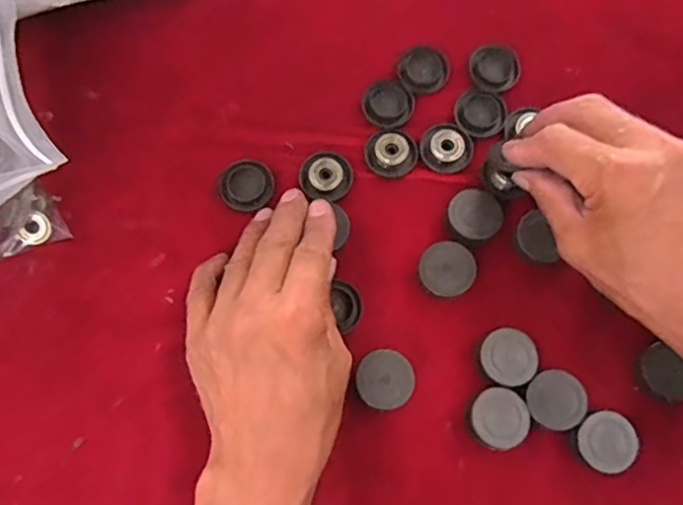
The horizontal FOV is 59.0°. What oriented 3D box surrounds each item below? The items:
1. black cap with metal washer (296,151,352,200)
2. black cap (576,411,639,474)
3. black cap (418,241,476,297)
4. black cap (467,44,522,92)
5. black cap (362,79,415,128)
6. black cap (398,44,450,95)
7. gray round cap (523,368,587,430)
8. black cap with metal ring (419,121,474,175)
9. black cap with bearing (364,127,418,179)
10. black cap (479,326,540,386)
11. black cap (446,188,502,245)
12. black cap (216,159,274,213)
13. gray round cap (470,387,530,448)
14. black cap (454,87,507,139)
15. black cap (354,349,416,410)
[{"bbox_3d":[-0.010,-0.047,0.378,0.032,0.007,0.030,0,76,0],"label":"black cap with metal washer"},{"bbox_3d":[0.146,0.105,0.335,0.031,0.014,0.031,0,76,0],"label":"black cap"},{"bbox_3d":[0.062,0.011,0.360,0.031,0.016,0.032,0,76,0],"label":"black cap"},{"bbox_3d":[0.100,-0.121,0.395,0.032,0.005,0.031,0,76,0],"label":"black cap"},{"bbox_3d":[0.031,-0.097,0.393,0.033,0.007,0.031,0,76,0],"label":"black cap"},{"bbox_3d":[0.054,-0.120,0.398,0.035,0.007,0.030,-33,78,-8],"label":"black cap"},{"bbox_3d":[0.120,0.083,0.342,0.032,0.011,0.032,0,76,0],"label":"gray round cap"},{"bbox_3d":[0.067,-0.067,0.385,0.032,0.006,0.033,0,76,0],"label":"black cap with metal ring"},{"bbox_3d":[0.032,-0.065,0.382,0.033,0.008,0.031,0,76,0],"label":"black cap with bearing"},{"bbox_3d":[0.095,0.061,0.349,0.032,0.013,0.032,0,76,0],"label":"black cap"},{"bbox_3d":[0.080,-0.021,0.369,0.034,0.014,0.031,0,76,0],"label":"black cap"},{"bbox_3d":[-0.059,-0.042,0.378,0.033,0.008,0.032,0,76,0],"label":"black cap"},{"bbox_3d":[0.088,0.093,0.339,0.031,0.016,0.032,0,76,0],"label":"gray round cap"},{"bbox_3d":[0.090,-0.091,0.390,0.034,0.004,0.032,0,76,0],"label":"black cap"},{"bbox_3d":[0.025,0.072,0.342,0.032,0.015,0.032,0,76,0],"label":"black cap"}]

